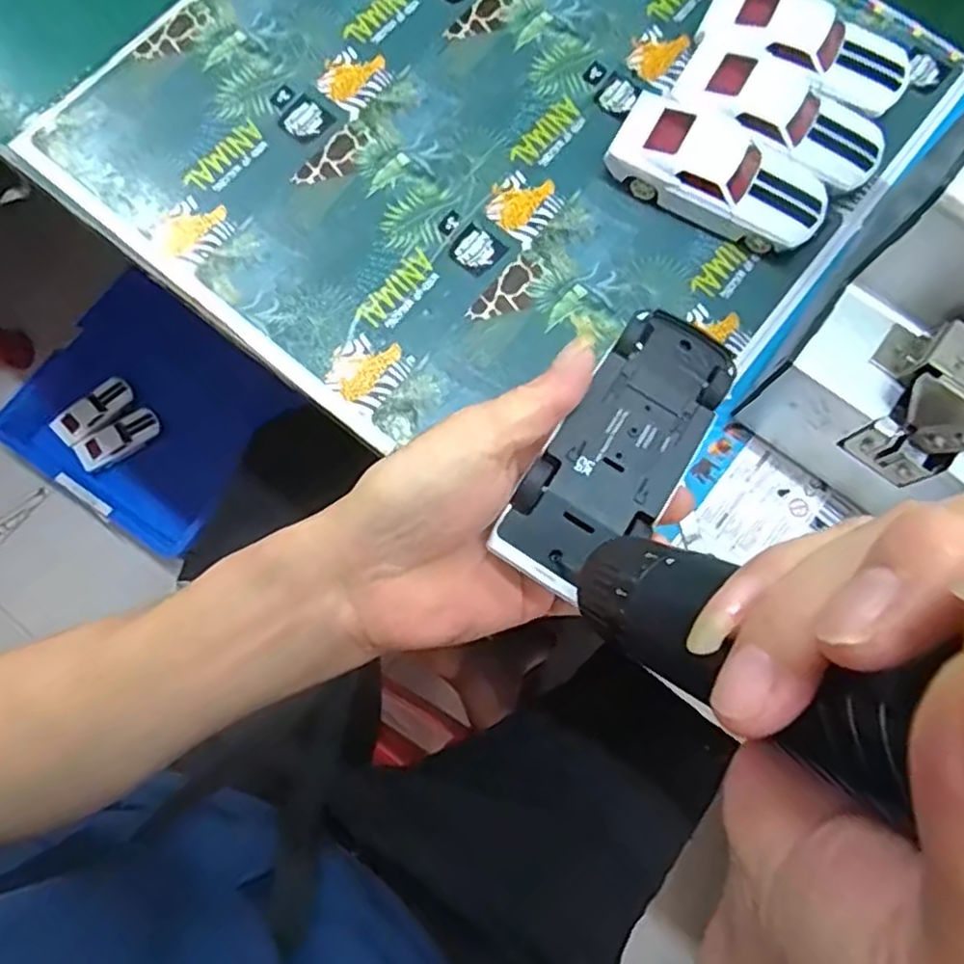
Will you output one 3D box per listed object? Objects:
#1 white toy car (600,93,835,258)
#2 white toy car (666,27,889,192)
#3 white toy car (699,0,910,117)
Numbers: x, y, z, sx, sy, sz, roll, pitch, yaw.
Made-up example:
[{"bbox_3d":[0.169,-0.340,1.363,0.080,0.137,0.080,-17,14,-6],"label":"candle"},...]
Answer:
[{"bbox_3d":[0.141,-0.182,0.416,0.131,0.035,0.058,30,78,6],"label":"white toy car"},{"bbox_3d":[0.182,-0.222,0.427,0.127,0.034,0.060,32,80,6],"label":"white toy car"},{"bbox_3d":[0.203,-0.272,0.437,0.130,0.036,0.061,23,78,4],"label":"white toy car"}]

